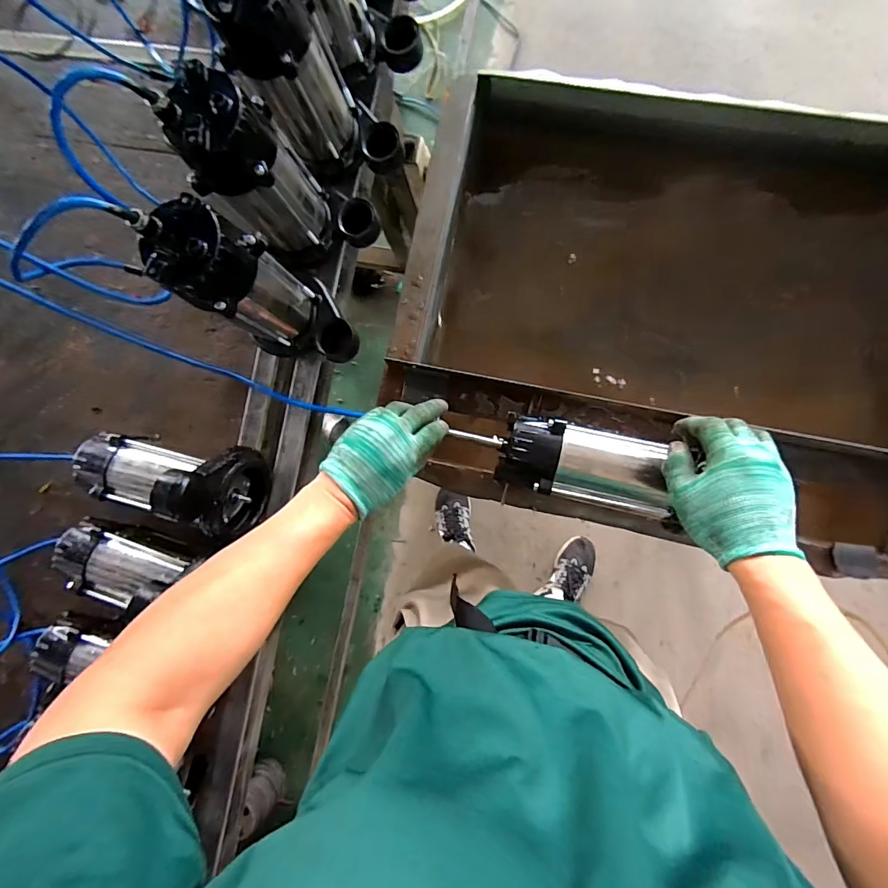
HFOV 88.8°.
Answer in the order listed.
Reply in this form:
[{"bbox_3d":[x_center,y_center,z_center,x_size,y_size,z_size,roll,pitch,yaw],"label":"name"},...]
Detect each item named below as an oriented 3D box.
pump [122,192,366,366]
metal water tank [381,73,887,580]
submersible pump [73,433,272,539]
[{"bbox_3d":[-0.206,-0.165,0.534,0.114,0.240,0.149,-41,84,4],"label":"pump"},{"bbox_3d":[0.332,-0.180,0.684,0.750,0.220,0.600,11,89,7],"label":"metal water tank"},{"bbox_3d":[-0.370,0.053,0.583,0.232,0.170,0.114,5,89,7],"label":"submersible pump"}]

